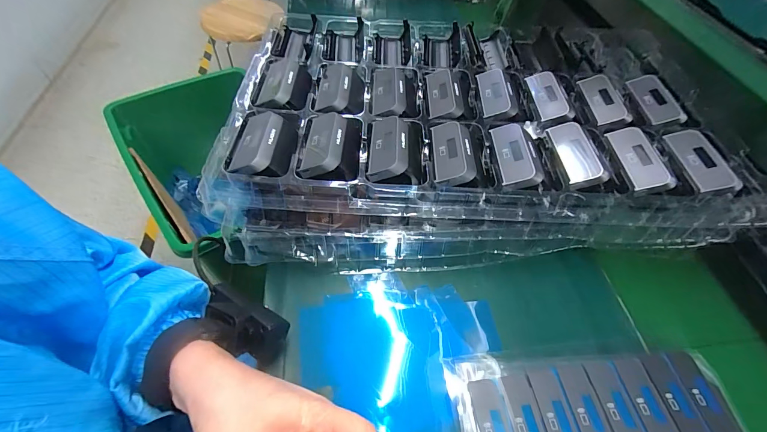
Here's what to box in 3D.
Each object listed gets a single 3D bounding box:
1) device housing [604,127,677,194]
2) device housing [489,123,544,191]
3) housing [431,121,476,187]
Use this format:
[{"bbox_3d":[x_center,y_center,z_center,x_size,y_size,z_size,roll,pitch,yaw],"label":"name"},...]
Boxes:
[{"bbox_3d":[0.236,-0.053,0.315,0.031,0.008,0.076,-19,49,23],"label":"device housing"},{"bbox_3d":[0.123,-0.055,0.311,0.036,0.018,0.075,-15,47,24],"label":"device housing"},{"bbox_3d":[0.064,-0.058,0.311,0.036,0.015,0.078,-9,48,15],"label":"housing"}]

